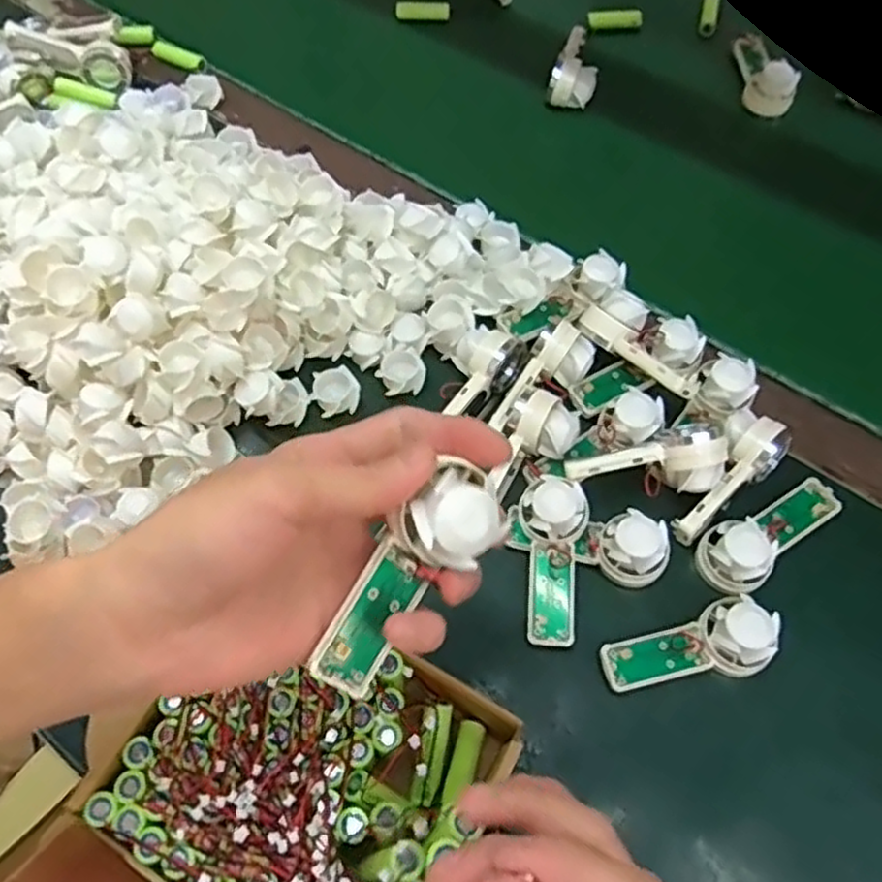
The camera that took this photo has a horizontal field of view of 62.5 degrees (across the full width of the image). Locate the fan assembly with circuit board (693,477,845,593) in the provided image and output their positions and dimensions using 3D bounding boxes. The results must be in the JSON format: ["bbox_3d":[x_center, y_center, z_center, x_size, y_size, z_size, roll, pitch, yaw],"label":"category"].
[{"bbox_3d":[0.188,0.050,0.416,0.098,0.024,0.036,-35,67,-16],"label":"fan assembly with circuit board"}]

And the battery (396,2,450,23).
[{"bbox_3d":[-0.017,-0.401,0.676,0.048,0.012,0.014,5,63,3],"label":"battery"}]

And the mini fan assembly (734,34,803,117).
[{"bbox_3d":[0.276,-0.319,0.619,0.036,0.028,0.089,2,62,2],"label":"mini fan assembly"}]

